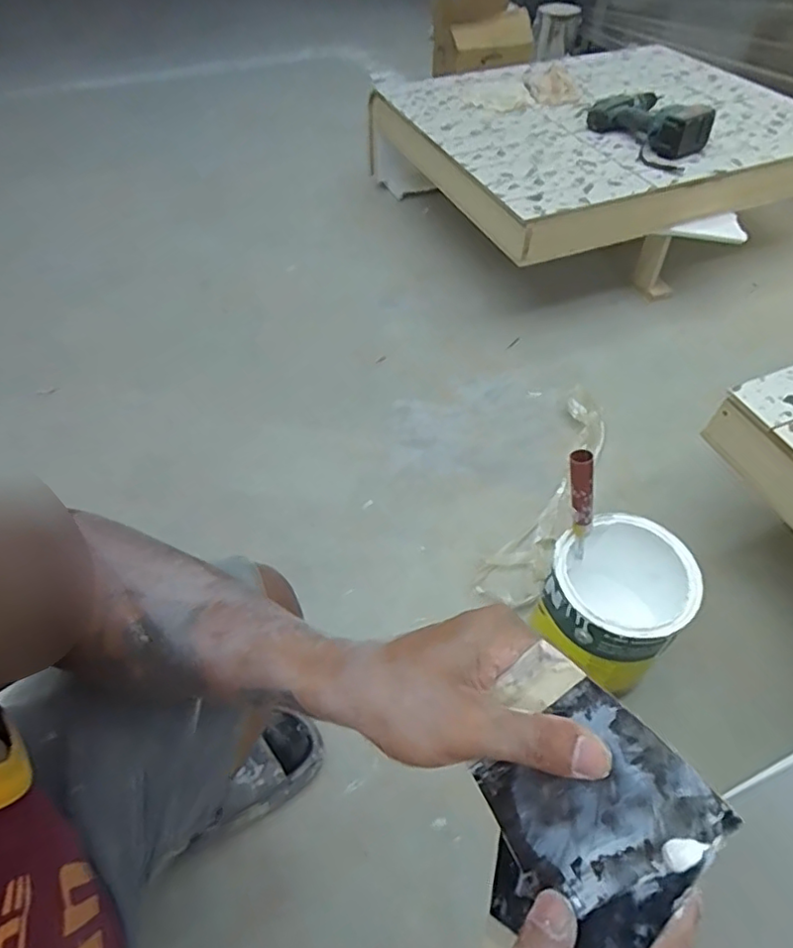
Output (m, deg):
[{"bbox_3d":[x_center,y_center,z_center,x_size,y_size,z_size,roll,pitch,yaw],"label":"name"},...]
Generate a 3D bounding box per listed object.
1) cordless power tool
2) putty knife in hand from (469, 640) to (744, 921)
[{"bbox_3d":[0.552,-0.762,1.274,0.186,0.091,0.319,-11,51,-8],"label":"cordless power tool"},{"bbox_3d":[0.078,0.145,0.271,0.098,0.096,0.014,45,24,30],"label":"putty knife in hand"}]

